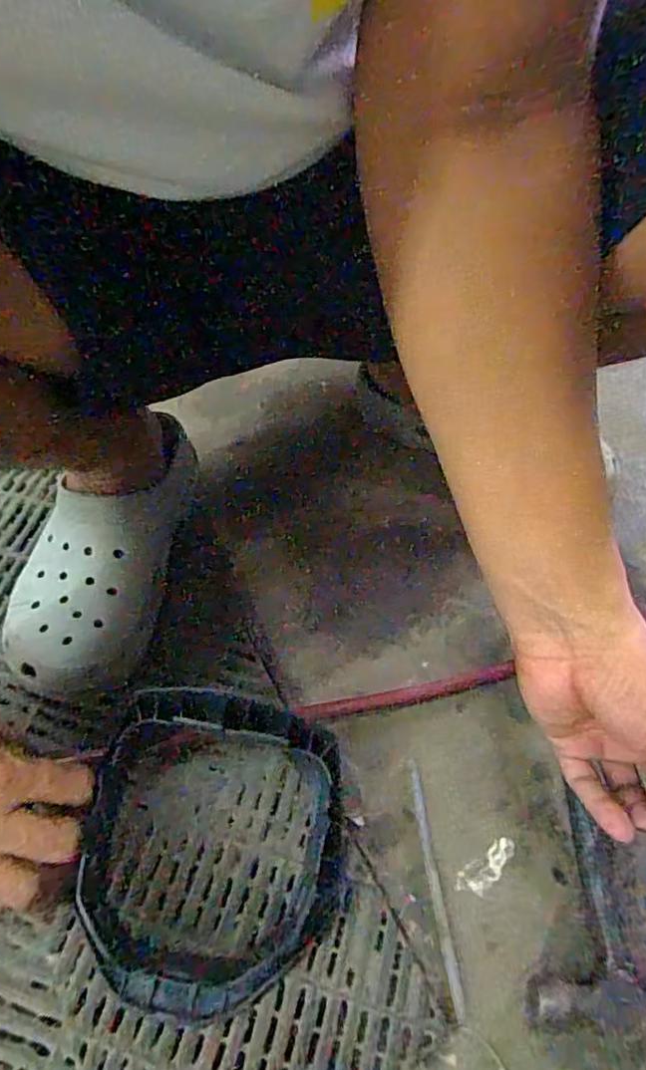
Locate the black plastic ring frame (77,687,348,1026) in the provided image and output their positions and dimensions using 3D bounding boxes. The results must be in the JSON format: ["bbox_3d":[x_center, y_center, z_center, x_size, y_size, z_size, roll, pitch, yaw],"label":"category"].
[{"bbox_3d":[-0.073,0.205,0.409,0.173,0.023,0.200,1,56,-1],"label":"black plastic ring frame"}]

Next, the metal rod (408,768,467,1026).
[{"bbox_3d":[0.077,0.240,0.413,0.008,0.008,0.155,-5,56,-4],"label":"metal rod"}]

